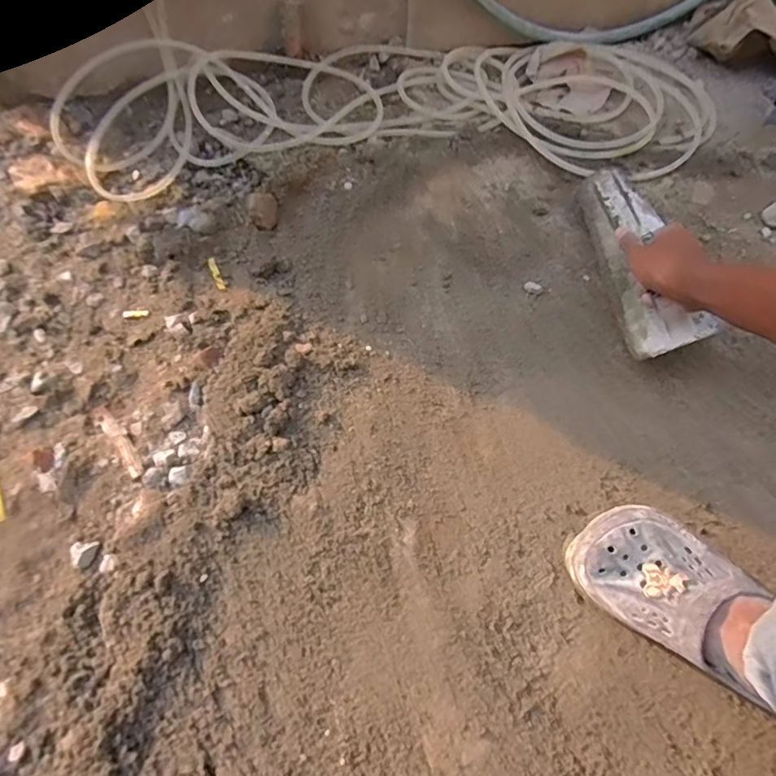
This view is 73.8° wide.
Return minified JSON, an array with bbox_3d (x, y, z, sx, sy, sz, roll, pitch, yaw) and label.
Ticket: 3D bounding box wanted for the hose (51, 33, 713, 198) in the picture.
[{"bbox_3d":[-0.019,-0.444,0.827,1.036,0.086,0.333,3,62,1],"label":"hose"}]

